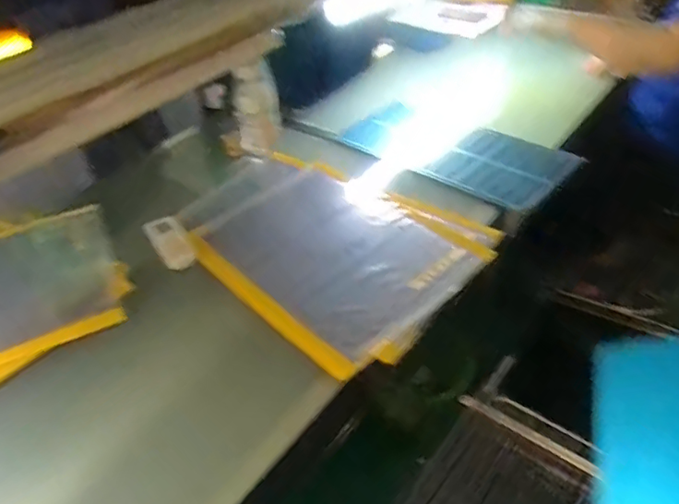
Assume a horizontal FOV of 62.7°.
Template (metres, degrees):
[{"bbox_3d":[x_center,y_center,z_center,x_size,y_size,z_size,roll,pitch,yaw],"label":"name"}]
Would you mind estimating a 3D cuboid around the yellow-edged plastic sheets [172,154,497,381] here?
[{"bbox_3d":[-0.038,-0.036,1.061,0.426,0.047,0.589,-35,50,-29],"label":"yellow-edged plastic sheets"}]

